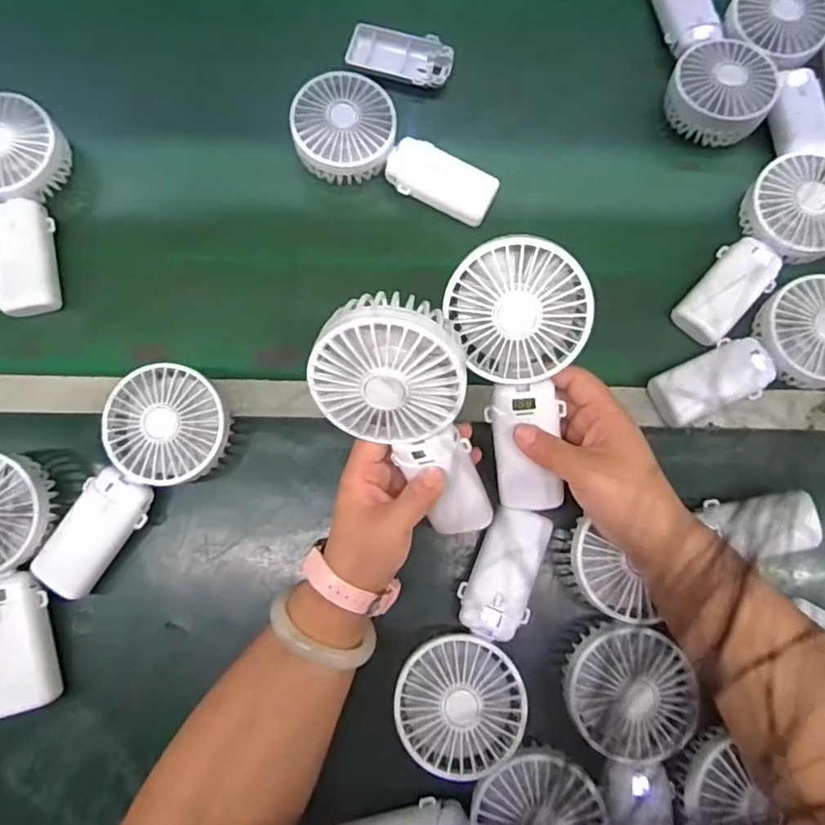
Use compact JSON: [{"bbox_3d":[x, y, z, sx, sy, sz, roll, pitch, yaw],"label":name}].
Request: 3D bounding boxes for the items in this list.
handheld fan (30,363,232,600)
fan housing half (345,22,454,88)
[{"bbox_3d":[-0.212,0.051,0.445,0.089,0.039,0.189,34,92,6],"label":"handheld fan"},{"bbox_3d":[-0.012,-0.334,0.552,0.098,0.014,0.047,16,78,2],"label":"fan housing half"}]

